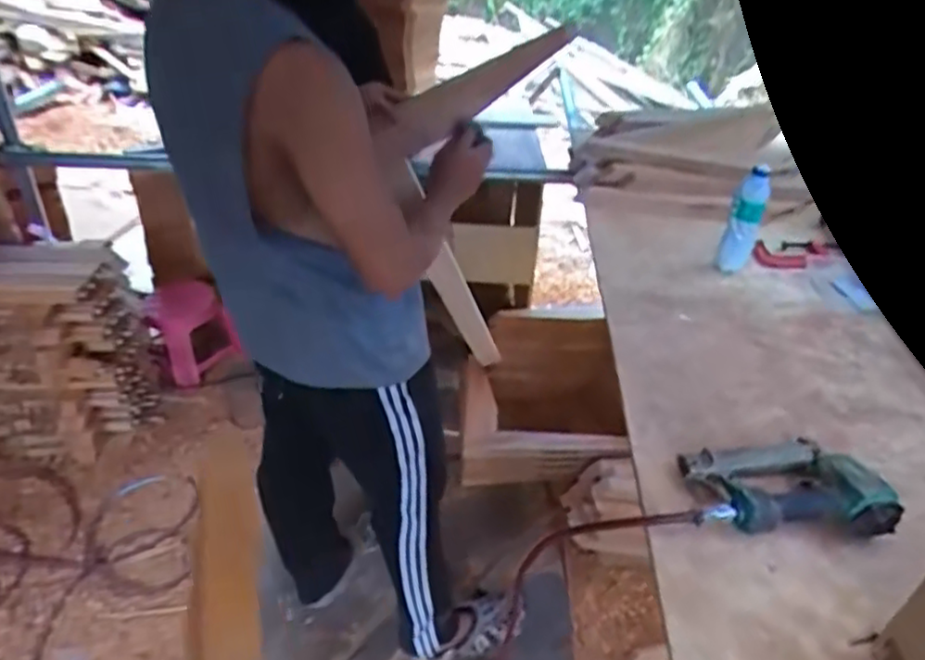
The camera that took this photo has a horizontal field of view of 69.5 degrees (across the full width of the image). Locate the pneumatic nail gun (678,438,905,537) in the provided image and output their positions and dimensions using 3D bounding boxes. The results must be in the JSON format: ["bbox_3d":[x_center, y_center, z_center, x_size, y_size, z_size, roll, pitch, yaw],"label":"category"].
[{"bbox_3d":[0.425,0.207,0.888,0.248,0.059,0.154,1,34,-3],"label":"pneumatic nail gun"}]

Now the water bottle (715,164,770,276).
[{"bbox_3d":[0.585,-0.227,1.382,0.062,0.211,0.052,18,37,21],"label":"water bottle"}]

